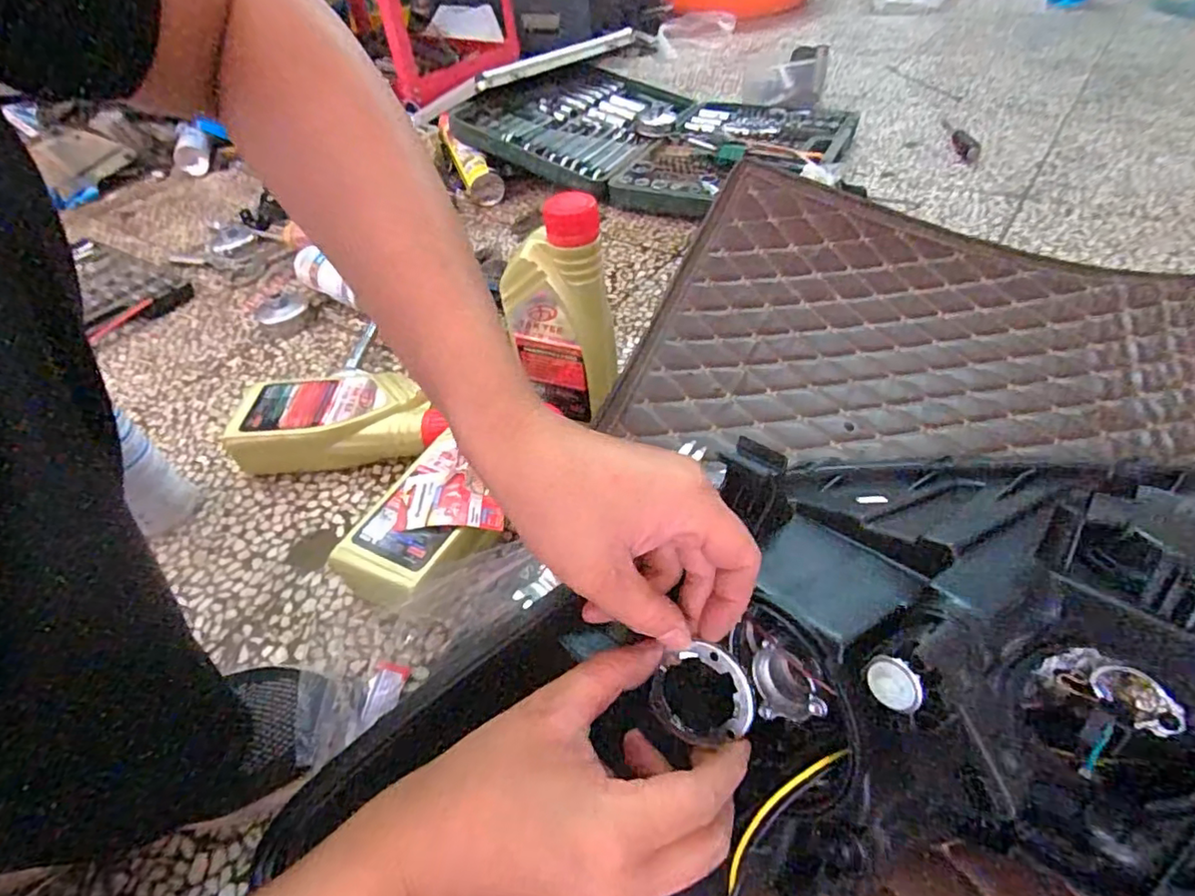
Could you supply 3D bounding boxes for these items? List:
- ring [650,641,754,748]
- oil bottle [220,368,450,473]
[{"bbox_3d":[0.049,0.119,0.284,0.047,0.051,0.008,31,24,23],"label":"ring"},{"bbox_3d":[-0.281,-0.025,0.659,0.214,0.075,0.090,-5,46,3],"label":"oil bottle"}]

